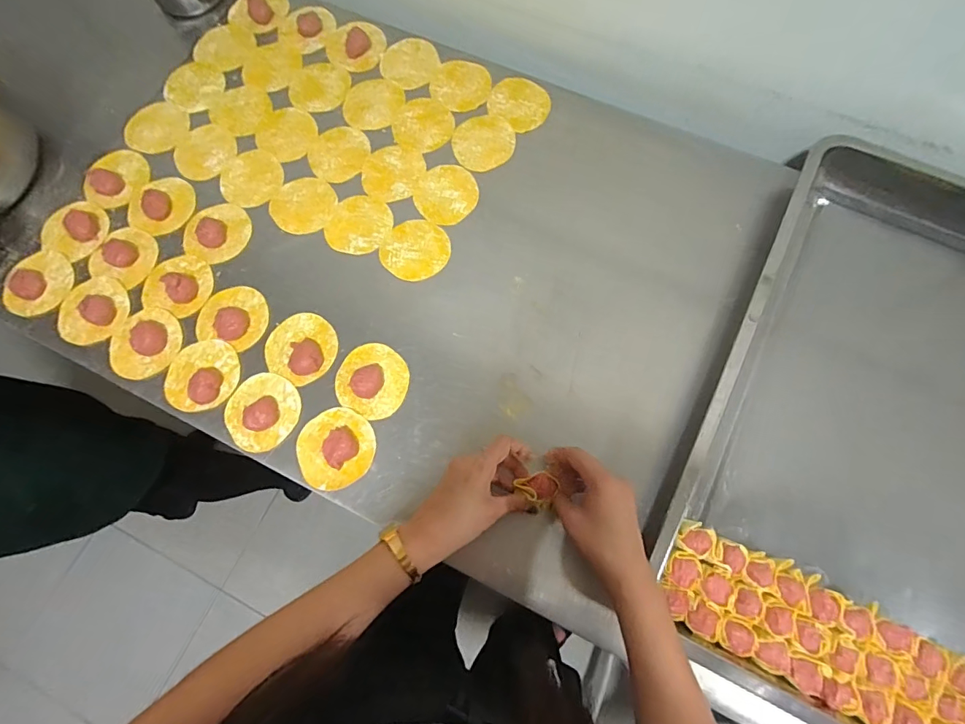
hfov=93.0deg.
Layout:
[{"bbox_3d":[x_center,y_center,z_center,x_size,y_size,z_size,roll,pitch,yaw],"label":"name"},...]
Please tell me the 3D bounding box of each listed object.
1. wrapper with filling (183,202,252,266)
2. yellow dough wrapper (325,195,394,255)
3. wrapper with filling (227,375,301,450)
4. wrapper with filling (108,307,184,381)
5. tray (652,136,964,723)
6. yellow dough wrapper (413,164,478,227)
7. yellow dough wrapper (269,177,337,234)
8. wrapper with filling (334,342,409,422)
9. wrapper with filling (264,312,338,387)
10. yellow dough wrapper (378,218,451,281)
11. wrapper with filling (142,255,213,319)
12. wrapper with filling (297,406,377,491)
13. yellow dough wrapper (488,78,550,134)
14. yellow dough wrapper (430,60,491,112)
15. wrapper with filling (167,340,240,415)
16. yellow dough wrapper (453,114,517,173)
[{"bbox_3d":[-0.330,-0.164,0.570,0.067,0.013,0.084,14,75,4],"label":"wrapper with filling"},{"bbox_3d":[-0.155,-0.172,0.575,0.077,0.004,0.081,0,74,0],"label":"yellow dough wrapper"},{"bbox_3d":[-0.244,0.052,0.503,0.078,0.020,0.081,0,74,0],"label":"wrapper with filling"},{"bbox_3d":[-0.392,-0.026,0.528,0.075,0.016,0.079,0,74,0],"label":"wrapper with filling"},{"bbox_3d":[0.445,0.060,0.475,0.392,0.065,0.610,26,76,7],"label":"tray"},{"bbox_3d":[-0.045,-0.214,0.584,0.079,0.004,0.082,0,74,0],"label":"yellow dough wrapper"},{"bbox_3d":[-0.230,-0.202,0.588,0.079,0.004,0.080,1,75,-2],"label":"yellow dough wrapper"},{"bbox_3d":[-0.124,0.018,0.509,0.081,0.023,0.080,0,74,0],"label":"wrapper with filling"},{"bbox_3d":[-0.210,-0.019,0.525,0.079,0.017,0.080,0,74,0],"label":"wrapper with filling"},{"bbox_3d":[-0.082,-0.138,0.563,0.080,0.004,0.081,-1,71,2],"label":"yellow dough wrapper"},{"bbox_3d":[-0.368,-0.097,0.544,0.072,0.021,0.074,19,75,5],"label":"wrapper with filling"},{"bbox_3d":[-0.160,0.091,0.490,0.083,0.018,0.084,0,74,0],"label":"wrapper with filling"},{"bbox_3d":[0.050,-0.351,0.619,0.081,0.007,0.072,38,78,10],"label":"yellow dough wrapper"},{"bbox_3d":[-0.027,-0.383,0.632,0.081,0.004,0.093,23,73,8],"label":"yellow dough wrapper"},{"bbox_3d":[-0.320,0.013,0.516,0.076,0.030,0.083,21,76,6],"label":"wrapper with filling"},{"bbox_3d":[0.004,-0.290,0.603,0.080,0.004,0.083,0,74,0],"label":"yellow dough wrapper"}]

